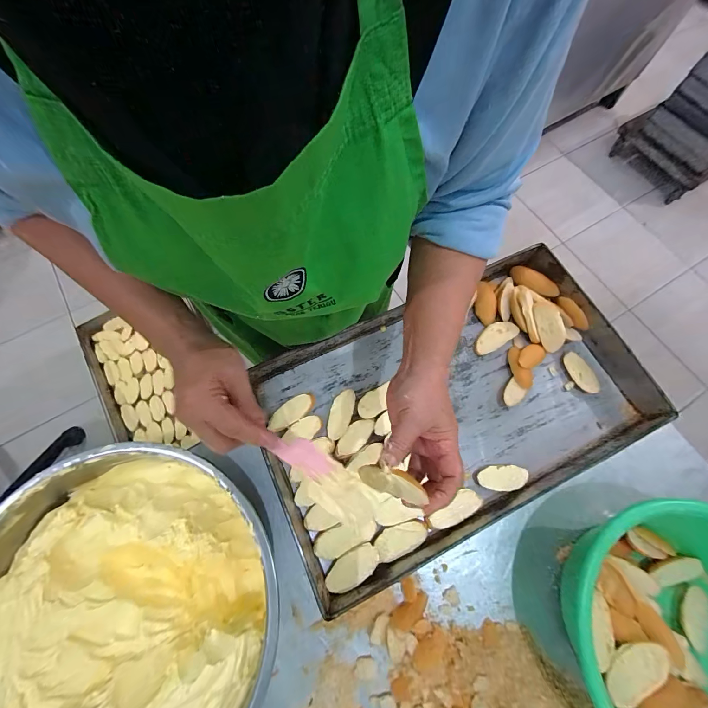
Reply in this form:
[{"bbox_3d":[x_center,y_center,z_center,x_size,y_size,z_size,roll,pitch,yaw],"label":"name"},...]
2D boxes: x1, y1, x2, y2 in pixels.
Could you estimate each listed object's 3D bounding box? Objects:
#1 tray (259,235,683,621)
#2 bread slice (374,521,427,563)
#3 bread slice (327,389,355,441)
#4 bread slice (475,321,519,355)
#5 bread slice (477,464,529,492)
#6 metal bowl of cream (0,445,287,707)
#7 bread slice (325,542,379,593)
[{"bbox_3d":[0.165,0.077,0.526,0.620,0.055,0.367,-24,73,-9],"label":"tray"},{"bbox_3d":[0.071,0.279,0.463,0.078,0.013,0.042,-18,72,-7],"label":"bread slice"},{"bbox_3d":[-0.022,0.105,0.533,0.038,0.021,0.085,16,71,5],"label":"bread slice"},{"bbox_3d":[0.264,-0.031,0.586,0.088,0.017,0.042,-32,74,-11],"label":"bread slice"},{"bbox_3d":[0.240,0.200,0.499,0.075,0.013,0.038,-3,71,-2],"label":"bread slice"},{"bbox_3d":[-0.279,0.309,0.384,0.349,0.119,0.355,0,71,-1],"label":"metal bowl of cream"},{"bbox_3d":[-0.003,0.313,0.449,0.083,0.015,0.039,-32,74,-11],"label":"bread slice"}]

